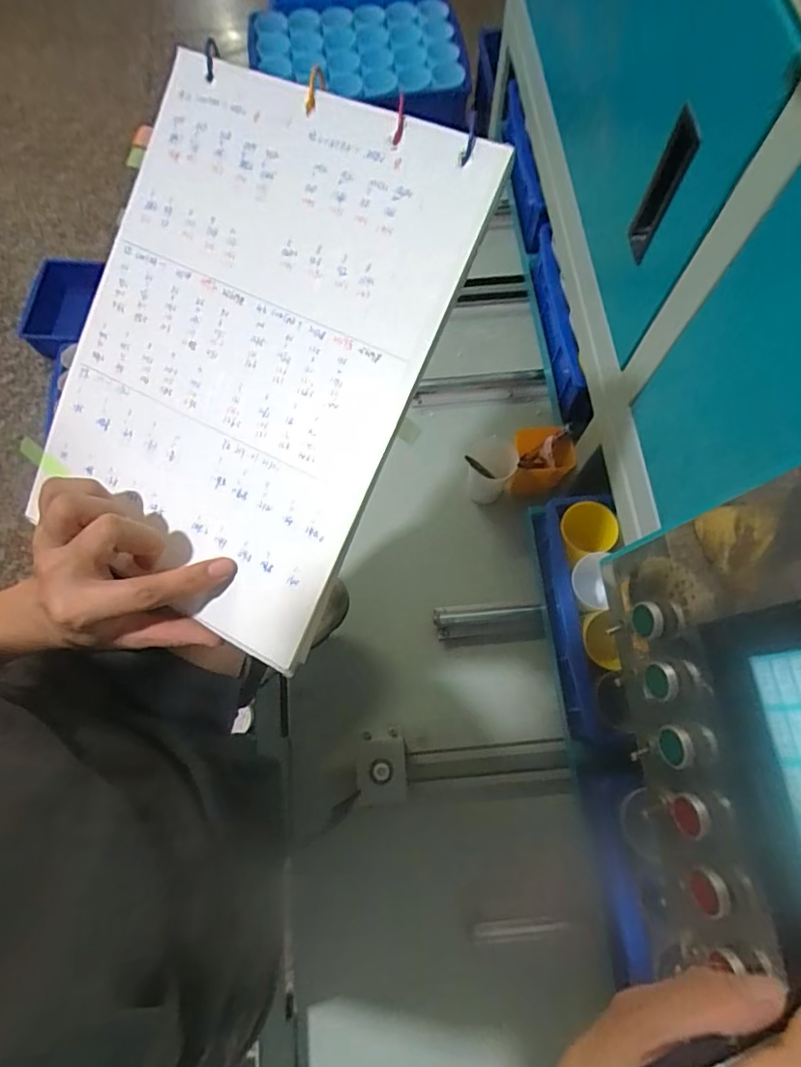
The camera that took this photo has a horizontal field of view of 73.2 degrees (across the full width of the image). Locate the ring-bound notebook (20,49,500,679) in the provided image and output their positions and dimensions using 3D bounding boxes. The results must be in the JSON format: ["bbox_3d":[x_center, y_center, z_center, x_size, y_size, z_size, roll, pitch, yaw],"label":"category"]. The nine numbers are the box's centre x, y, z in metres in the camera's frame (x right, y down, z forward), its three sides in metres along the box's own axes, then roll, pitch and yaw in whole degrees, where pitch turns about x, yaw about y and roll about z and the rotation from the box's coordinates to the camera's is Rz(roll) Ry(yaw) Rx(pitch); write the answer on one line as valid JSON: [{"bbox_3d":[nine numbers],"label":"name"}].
[{"bbox_3d":[-0.097,-0.110,0.313,0.227,0.014,0.289,25,94,15],"label":"ring-bound notebook"}]

